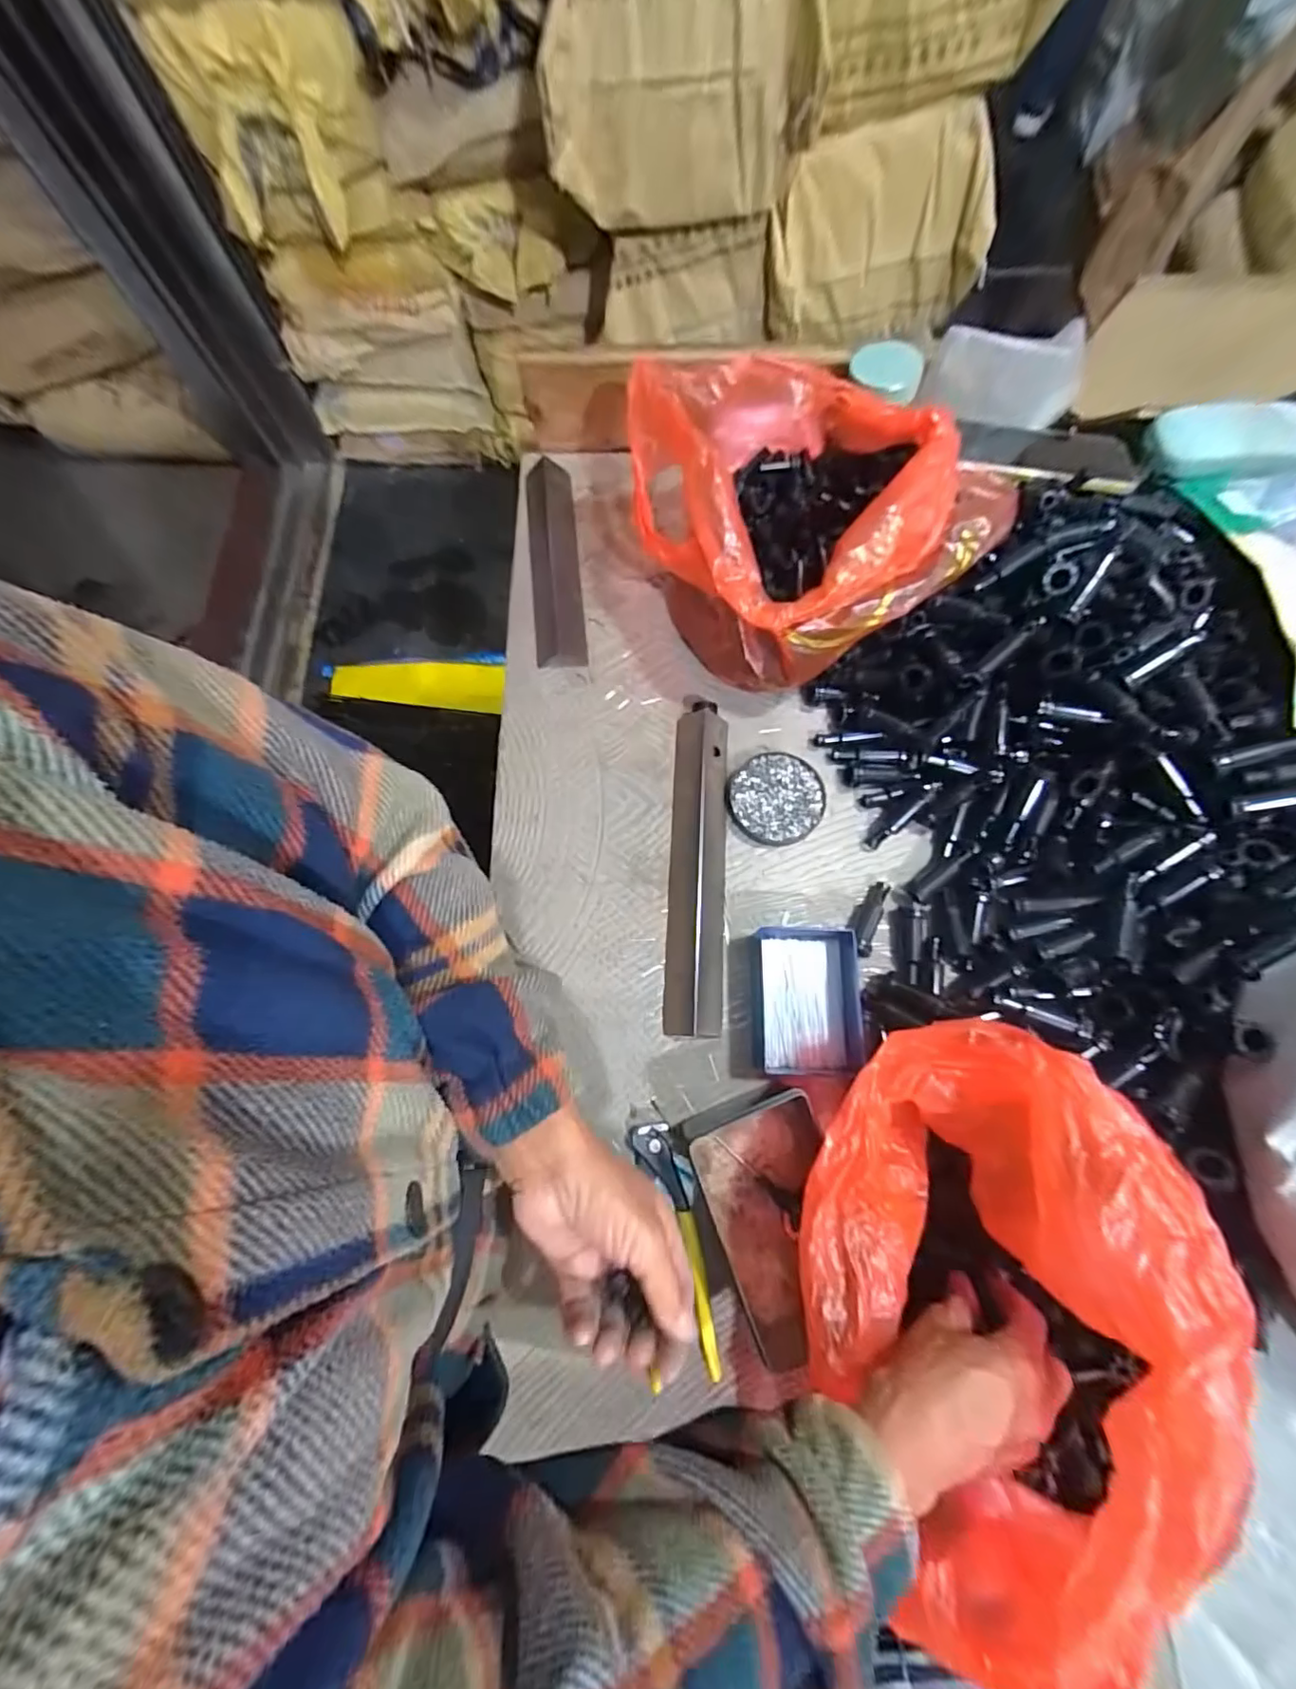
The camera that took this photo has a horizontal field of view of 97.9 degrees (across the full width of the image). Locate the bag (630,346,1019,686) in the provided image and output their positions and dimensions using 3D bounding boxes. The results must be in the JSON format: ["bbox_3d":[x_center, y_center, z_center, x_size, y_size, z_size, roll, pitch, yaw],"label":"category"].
[{"bbox_3d":[0.137,-0.305,0.518,0.275,0.155,0.287,-31,75,-8],"label":"bag"}]

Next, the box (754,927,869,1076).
[{"bbox_3d":[0.127,0.124,0.451,0.080,0.028,0.110,0,73,1],"label":"box"}]

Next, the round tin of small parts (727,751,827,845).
[{"bbox_3d":[0.115,-0.040,0.505,0.083,0.020,0.080,0,73,1],"label":"round tin of small parts"}]

